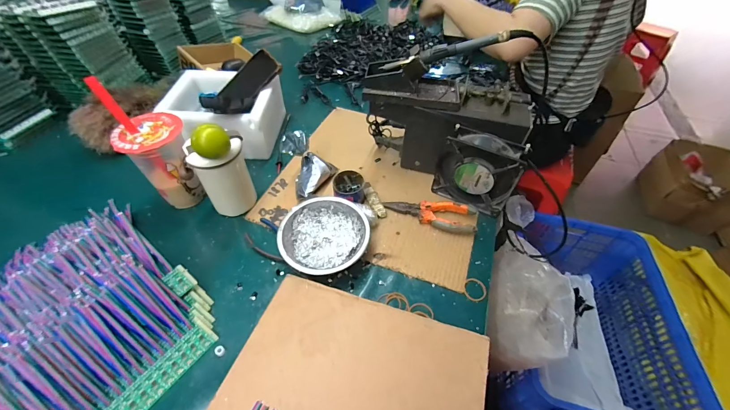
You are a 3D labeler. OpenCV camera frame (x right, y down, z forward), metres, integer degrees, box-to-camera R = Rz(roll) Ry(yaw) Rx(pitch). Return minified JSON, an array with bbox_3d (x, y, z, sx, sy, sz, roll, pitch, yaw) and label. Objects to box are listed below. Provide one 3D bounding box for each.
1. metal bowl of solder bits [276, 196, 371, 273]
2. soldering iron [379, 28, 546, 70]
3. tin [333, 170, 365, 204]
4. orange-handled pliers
[{"bbox_3d":[-0.060,0.046,0.458,0.125,0.043,0.116,1,48,-1],"label":"metal bowl of solder bits"},{"bbox_3d":[0.128,-0.211,0.433,0.218,0.028,0.020,-1,45,20],"label":"soldering iron"},{"bbox_3d":[-0.027,-0.025,0.515,0.052,0.036,0.061,9,48,5],"label":"tin"},{"bbox_3d":[0.105,0.012,0.500,0.143,0.019,0.047,14,48,10],"label":"orange-handled pliers"}]

